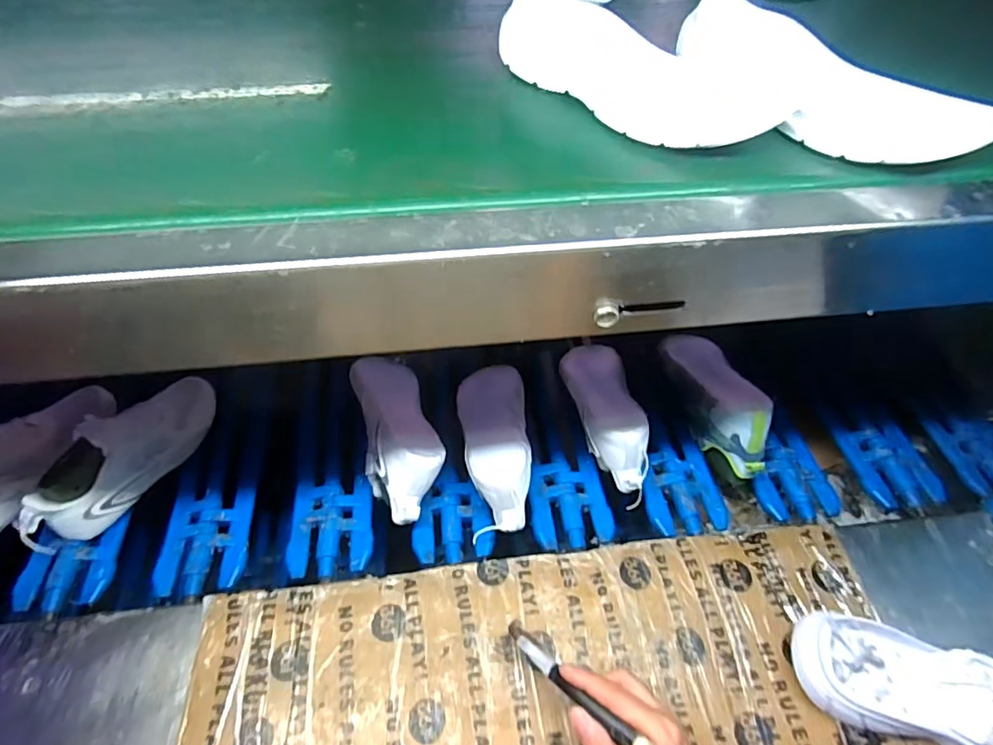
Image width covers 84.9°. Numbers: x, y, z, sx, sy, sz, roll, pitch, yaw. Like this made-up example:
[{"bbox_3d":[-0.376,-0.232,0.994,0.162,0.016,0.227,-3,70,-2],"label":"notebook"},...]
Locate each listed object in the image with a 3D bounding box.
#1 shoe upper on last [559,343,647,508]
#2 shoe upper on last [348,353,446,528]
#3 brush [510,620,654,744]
[{"bbox_3d":[0.132,0.047,0.678,0.074,0.089,0.201,-3,52,-3],"label":"shoe upper on last"},{"bbox_3d":[-0.121,0.068,0.654,0.085,0.098,0.225,-16,54,-13],"label":"shoe upper on last"},{"bbox_3d":[0.073,0.265,0.440,0.016,0.011,0.175,-39,44,-26],"label":"brush"}]

